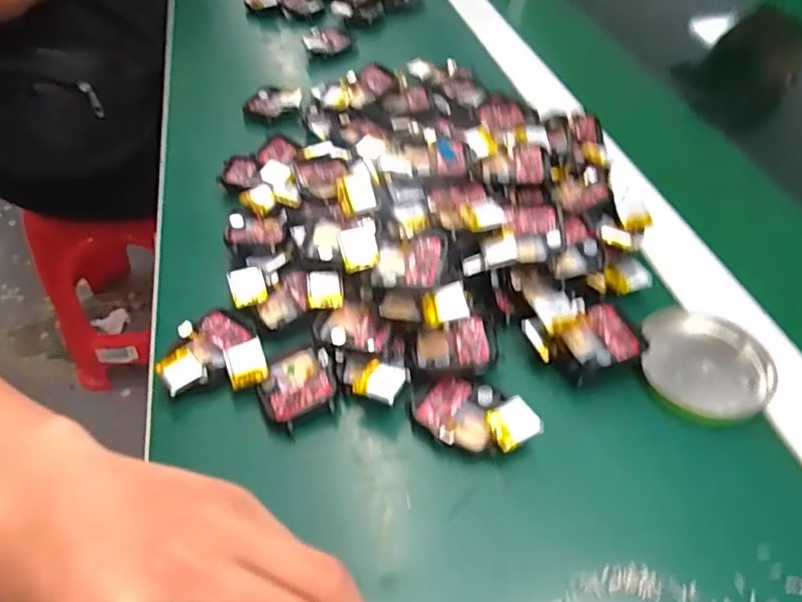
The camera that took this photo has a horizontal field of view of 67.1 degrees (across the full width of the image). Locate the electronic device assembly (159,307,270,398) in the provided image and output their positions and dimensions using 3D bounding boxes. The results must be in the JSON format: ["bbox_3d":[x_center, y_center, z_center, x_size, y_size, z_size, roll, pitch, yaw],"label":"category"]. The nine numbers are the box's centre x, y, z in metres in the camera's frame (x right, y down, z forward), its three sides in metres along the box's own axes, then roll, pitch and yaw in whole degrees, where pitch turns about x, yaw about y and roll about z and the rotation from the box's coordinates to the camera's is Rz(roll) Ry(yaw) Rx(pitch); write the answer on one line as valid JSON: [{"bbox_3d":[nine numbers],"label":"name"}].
[{"bbox_3d":[-0.097,0.025,0.315,0.051,0.013,0.048,-9,47,-7],"label":"electronic device assembly"}]

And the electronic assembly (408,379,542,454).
[{"bbox_3d":[0.035,0.056,0.289,0.058,0.019,0.036,13,48,14],"label":"electronic assembly"}]

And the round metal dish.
[{"bbox_3d":[0.158,0.032,0.313,0.062,0.012,0.061,-1,47,1],"label":"round metal dish"}]

